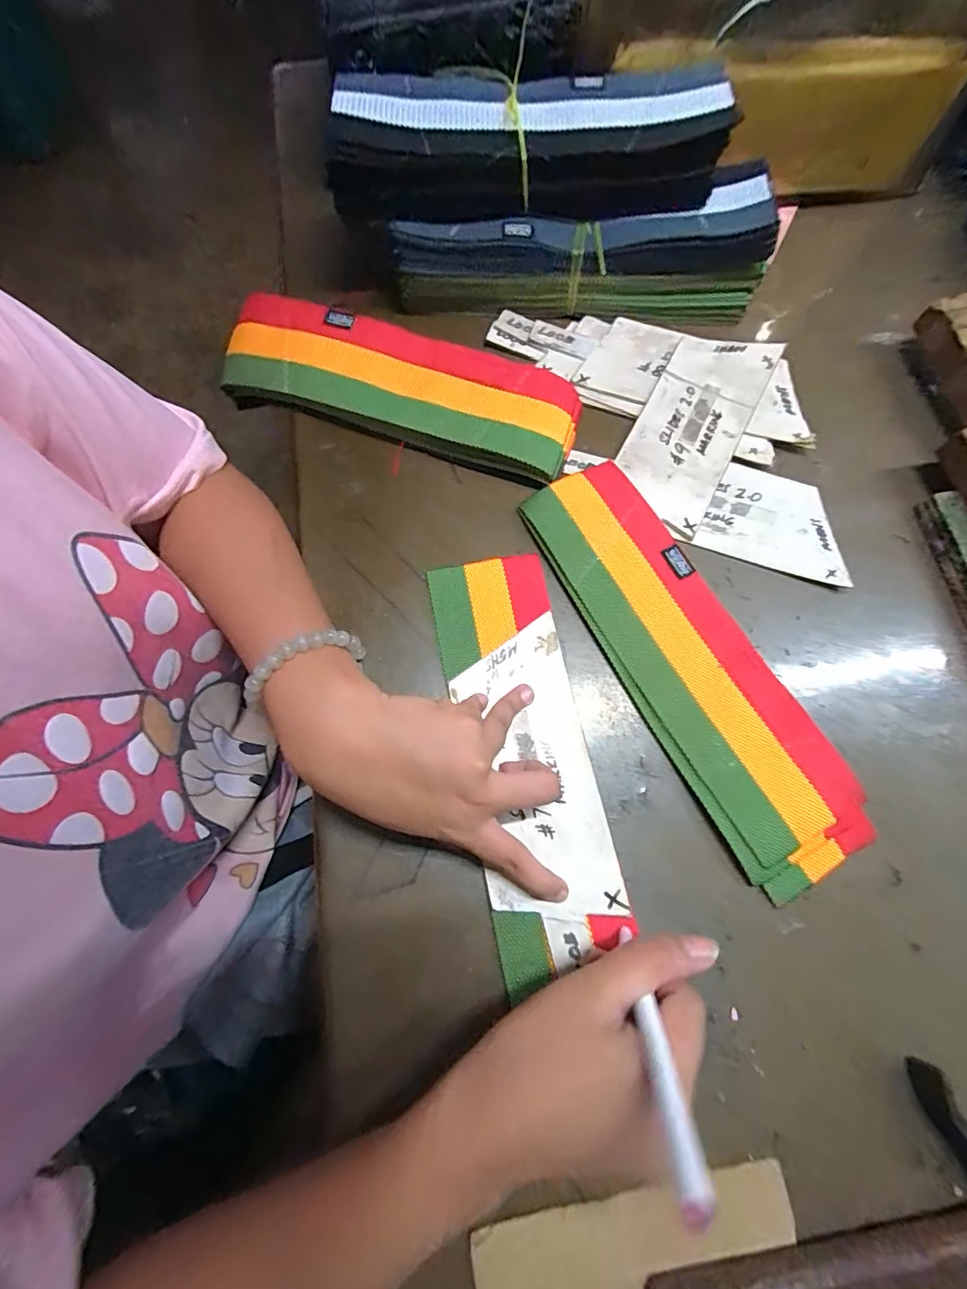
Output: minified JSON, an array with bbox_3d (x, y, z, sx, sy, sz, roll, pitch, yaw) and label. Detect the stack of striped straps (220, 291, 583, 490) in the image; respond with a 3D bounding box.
[{"bbox_3d":[-0.066,-0.195,0.369,0.270,0.026,0.080,19,73,5],"label":"stack of striped straps"}]

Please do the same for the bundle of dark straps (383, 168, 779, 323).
[{"bbox_3d":[0.072,-0.307,0.381,0.281,0.064,0.060,2,72,0],"label":"bundle of dark straps"}]

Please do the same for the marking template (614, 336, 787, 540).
[{"bbox_3d":[0.159,-0.170,0.371,0.074,0.006,0.177,27,74,8],"label":"marking template"}]

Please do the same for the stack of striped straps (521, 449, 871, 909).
[{"bbox_3d":[0.134,0.005,0.321,0.096,0.013,0.290,-27,74,-9],"label":"stack of striped straps"}]

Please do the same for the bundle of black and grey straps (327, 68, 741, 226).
[{"bbox_3d":[0.030,-0.353,0.346,0.266,0.045,0.084,2,72,0],"label":"bundle of black and grey straps"}]

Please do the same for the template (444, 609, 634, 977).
[{"bbox_3d":[0.030,0.082,0.298,0.074,0.004,0.189,-11,73,-3],"label":"template"}]

